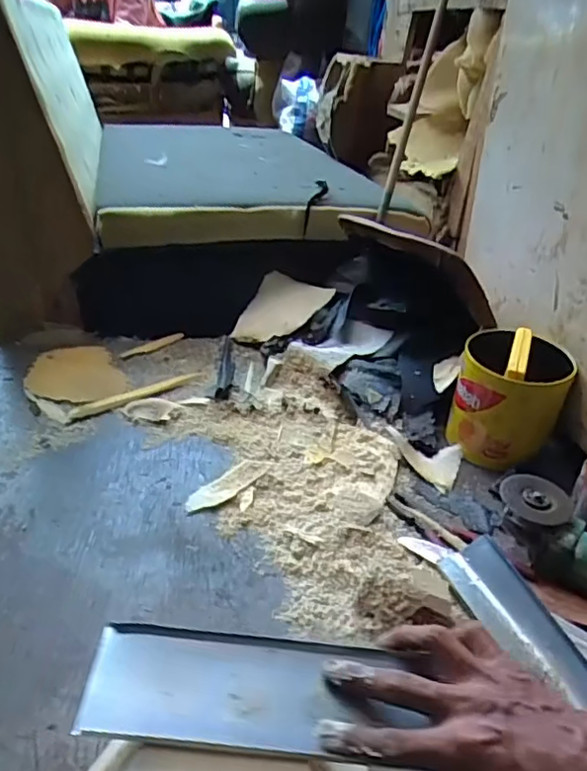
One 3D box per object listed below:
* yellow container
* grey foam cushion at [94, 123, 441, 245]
[{"bbox_3d":[0.320,0.013,0.889,0.152,0.152,0.163,12,34,15],"label":"yellow container"},{"bbox_3d":[-0.149,-0.533,1.494,0.673,0.081,0.911,-7,34,-16],"label":"grey foam cushion"}]

